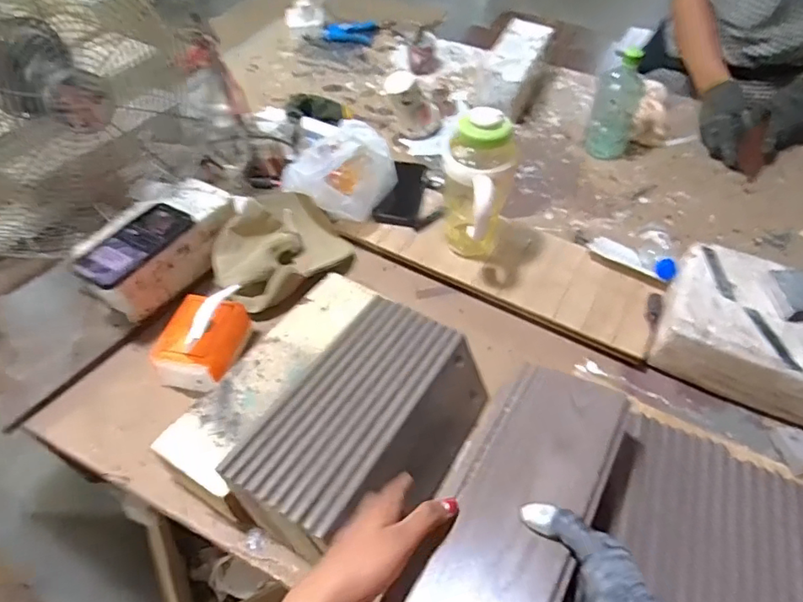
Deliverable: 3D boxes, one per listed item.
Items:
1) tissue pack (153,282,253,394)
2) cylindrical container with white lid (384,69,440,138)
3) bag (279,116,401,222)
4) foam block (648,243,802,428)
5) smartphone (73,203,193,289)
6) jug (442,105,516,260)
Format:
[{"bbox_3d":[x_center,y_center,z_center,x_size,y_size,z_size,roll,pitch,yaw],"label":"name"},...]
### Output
[{"bbox_3d":[-0.273,0.043,0.703,0.095,0.084,0.142,6,53,4],"label":"tissue pack"},{"bbox_3d":[0.021,-0.411,1.088,0.083,0.164,0.069,-43,61,4],"label":"cylindrical container with white lid"},{"bbox_3d":[-0.105,-0.216,0.859,0.188,0.147,0.092,-1,53,-2],"label":"bag"},{"bbox_3d":[0.506,0.049,0.732,0.255,0.104,0.192,25,56,17],"label":"foam block"},{"bbox_3d":[-0.376,-0.081,0.731,0.070,0.014,0.159,24,52,14],"label":"smartphone"},{"bbox_3d":[0.110,-0.155,0.771,0.095,0.235,0.145,12,53,8],"label":"jug"}]

